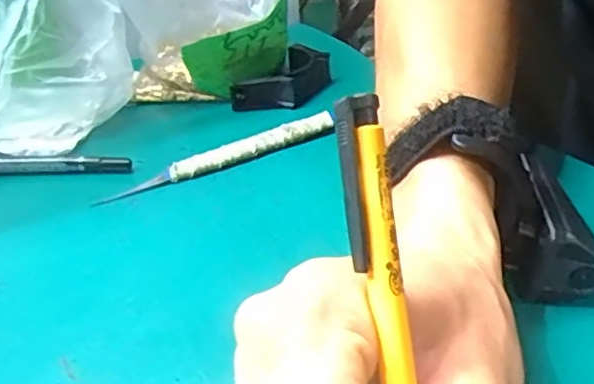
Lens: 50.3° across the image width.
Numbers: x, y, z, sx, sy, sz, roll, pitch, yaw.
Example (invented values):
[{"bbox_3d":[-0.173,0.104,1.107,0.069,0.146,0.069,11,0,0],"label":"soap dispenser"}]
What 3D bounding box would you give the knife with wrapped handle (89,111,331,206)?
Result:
[{"bbox_3d":[-0.042,-0.023,0.371,0.148,0.011,0.011,-20,36,-25],"label":"knife with wrapped handle"}]

